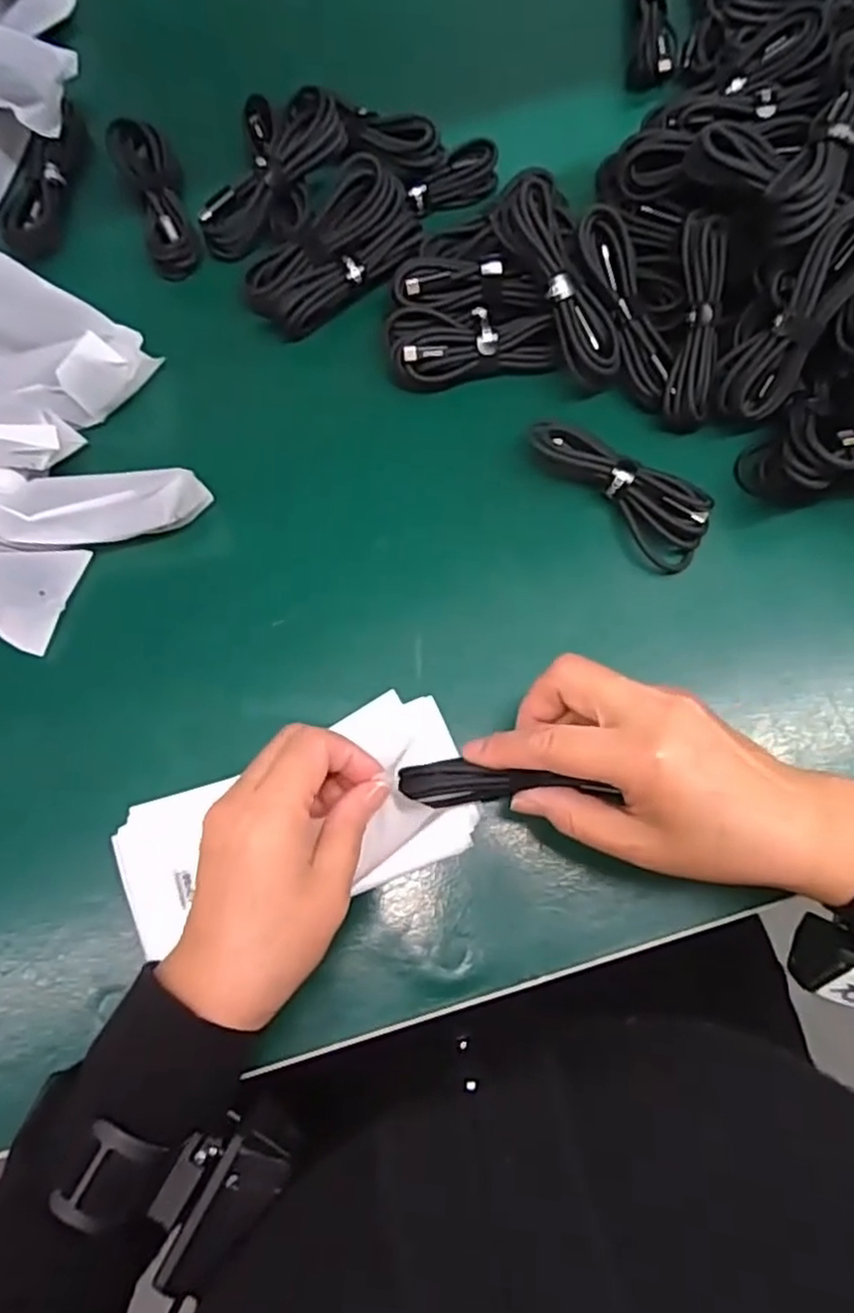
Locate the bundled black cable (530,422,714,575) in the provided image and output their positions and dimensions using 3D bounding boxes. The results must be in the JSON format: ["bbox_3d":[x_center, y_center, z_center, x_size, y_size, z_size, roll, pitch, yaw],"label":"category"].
[{"bbox_3d":[0.109,-0.096,0.412,0.110,0.025,0.038,37,80,10],"label":"bundled black cable"}]

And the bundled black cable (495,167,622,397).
[{"bbox_3d":[0.078,-0.210,0.410,0.038,0.020,0.114,-26,100,-5],"label":"bundled black cable"}]

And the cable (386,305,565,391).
[{"bbox_3d":[0.027,-0.187,0.431,0.098,0.021,0.041,-10,76,-1],"label":"cable"}]

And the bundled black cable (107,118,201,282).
[{"bbox_3d":[-0.173,-0.297,0.471,0.037,0.027,0.102,-20,77,-3],"label":"bundled black cable"}]

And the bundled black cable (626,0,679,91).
[{"bbox_3d":[0.150,-0.431,0.487,0.030,0.031,0.098,2,76,2],"label":"bundled black cable"}]

